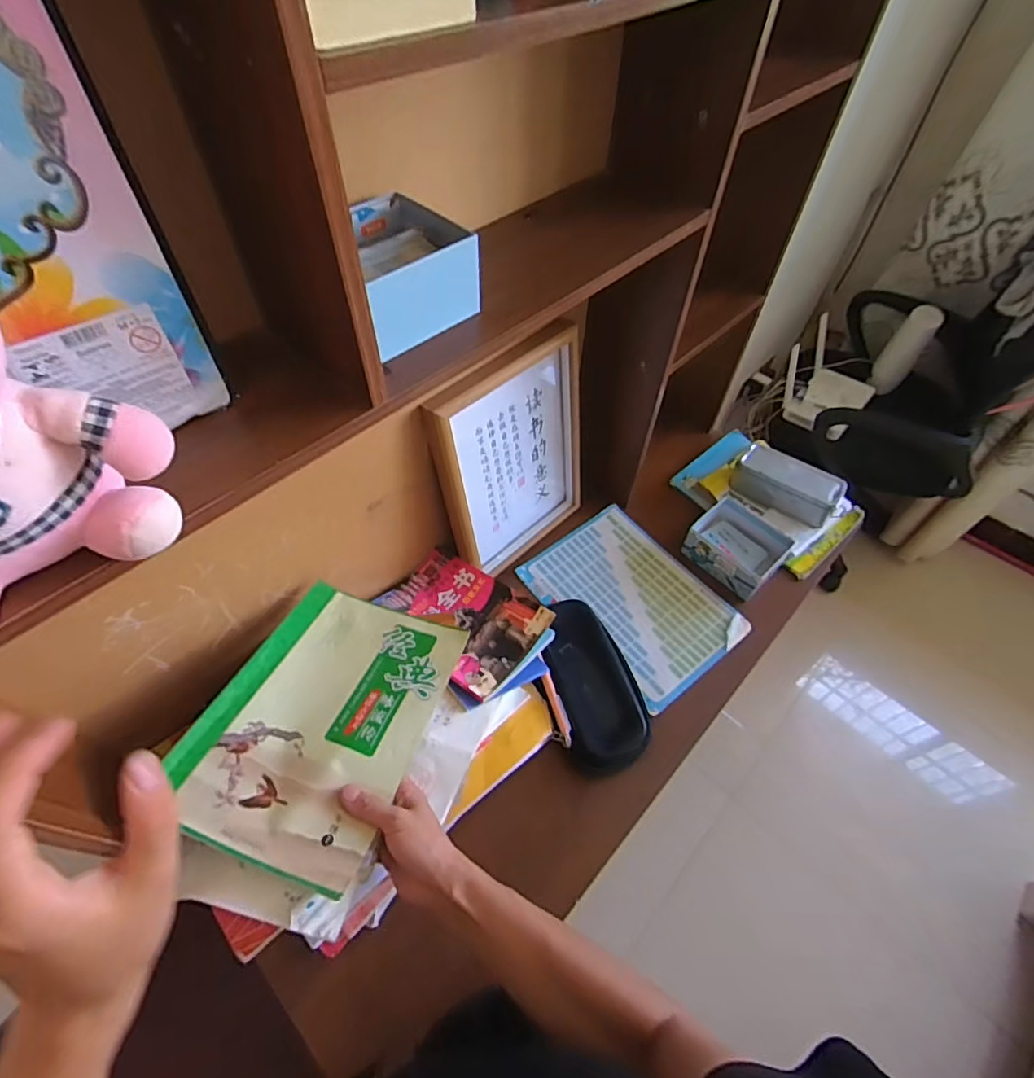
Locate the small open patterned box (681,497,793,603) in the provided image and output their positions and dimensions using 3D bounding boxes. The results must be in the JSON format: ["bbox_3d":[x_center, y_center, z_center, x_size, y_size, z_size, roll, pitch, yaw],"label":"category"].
[{"bbox_3d":[0.338,0.009,0.835,0.121,0.054,0.133,-38,64,-25],"label":"small open patterned box"}]

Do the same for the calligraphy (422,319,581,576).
[{"bbox_3d":[0.002,-0.100,0.740,0.034,0.313,0.230,32,58,31],"label":"calligraphy"}]

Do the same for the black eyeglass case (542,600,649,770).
[{"bbox_3d":[0.095,0.183,0.716,0.114,0.041,0.221,-10,55,-10],"label":"black eyeglass case"}]

